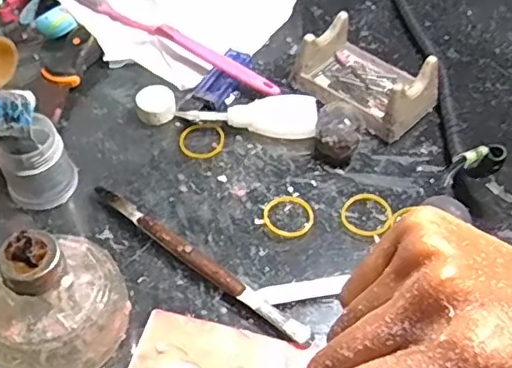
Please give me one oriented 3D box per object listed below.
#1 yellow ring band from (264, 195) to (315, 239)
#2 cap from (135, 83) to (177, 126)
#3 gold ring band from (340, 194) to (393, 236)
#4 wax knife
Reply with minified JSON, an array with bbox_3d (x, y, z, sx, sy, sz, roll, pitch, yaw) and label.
[{"bbox_3d":[0.022,0.020,0.387,0.032,0.004,0.033,0,50,-1],"label":"yellow ring band"},{"bbox_3d":[-0.074,-0.058,0.443,0.029,0.017,0.028,0,50,-1],"label":"cap"},{"bbox_3d":[0.073,0.020,0.388,0.033,0.004,0.032,0,50,-1],"label":"gold ring band"},{"bbox_3d":[-0.037,0.045,0.363,0.169,0.010,0.013,31,56,23],"label":"wax knife"}]

